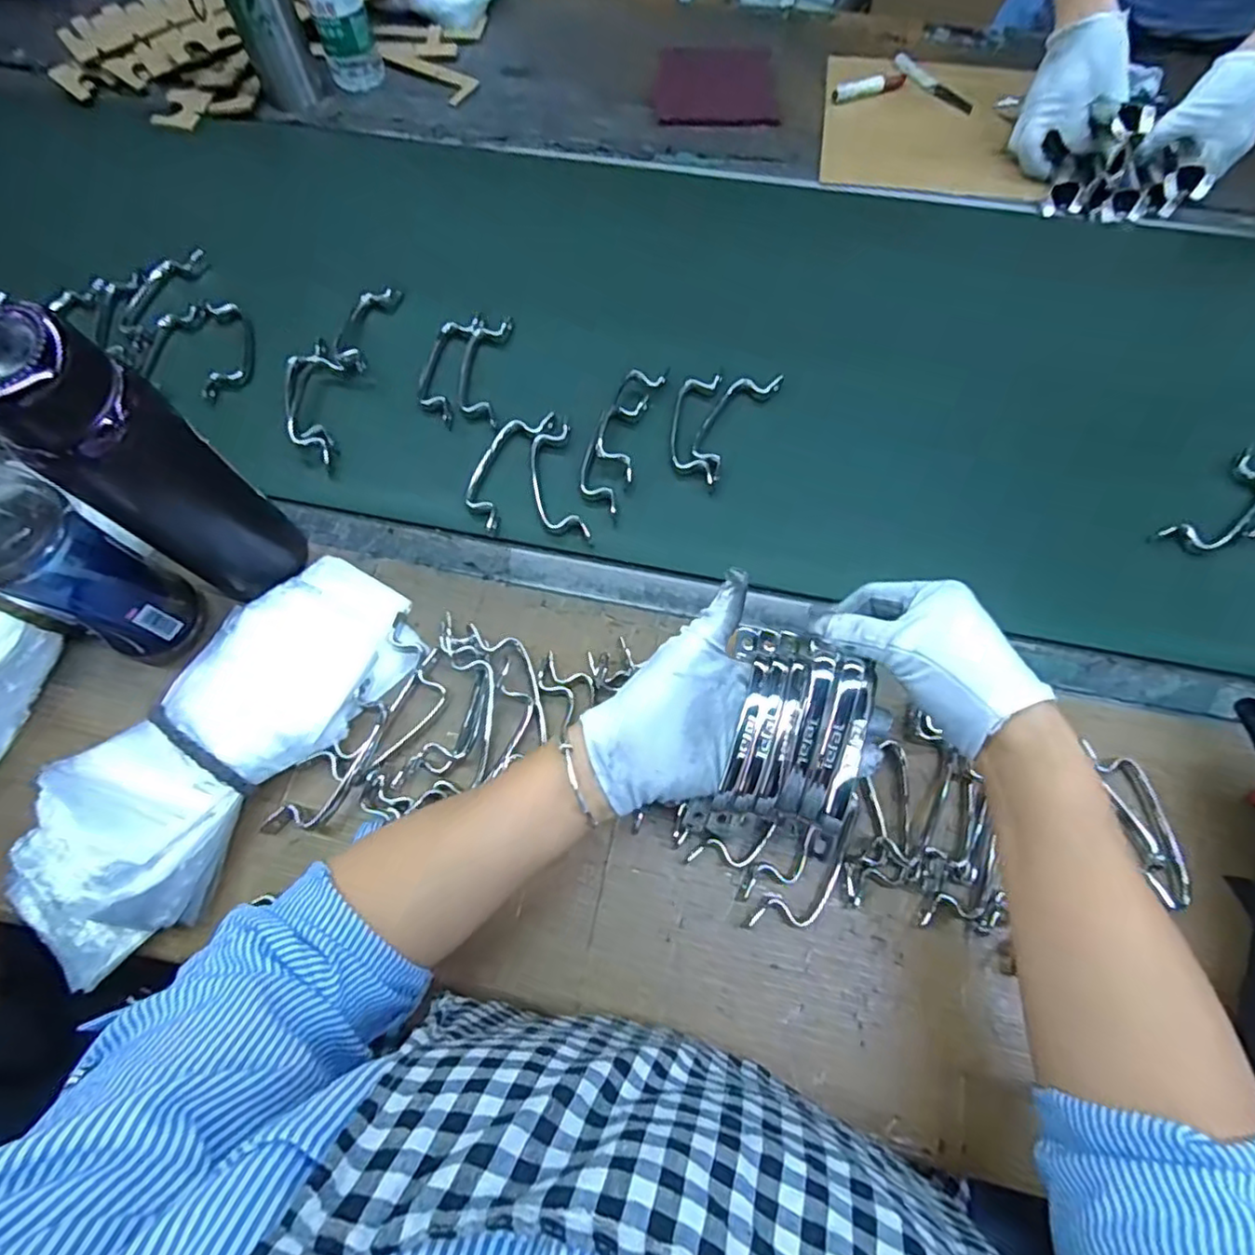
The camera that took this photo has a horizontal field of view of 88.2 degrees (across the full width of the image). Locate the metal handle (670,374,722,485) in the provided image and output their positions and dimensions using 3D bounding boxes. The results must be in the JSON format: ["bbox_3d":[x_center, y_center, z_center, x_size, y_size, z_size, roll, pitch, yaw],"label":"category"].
[{"bbox_3d":[0.060,-0.178,0.576,0.039,0.011,0.115,6,67,3],"label":"metal handle"}]

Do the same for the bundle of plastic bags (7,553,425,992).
[{"bbox_3d":[-0.289,0.082,0.459,0.122,0.047,0.326,32,71,13],"label":"bundle of plastic bags"}]

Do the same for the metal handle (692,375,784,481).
[{"bbox_3d":[0.094,-0.186,0.579,0.038,0.014,0.129,30,70,13],"label":"metal handle"}]

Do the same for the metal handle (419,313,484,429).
[{"bbox_3d":[-0.169,-0.246,0.605,0.039,0.013,0.124,9,67,4],"label":"metal handle"}]

